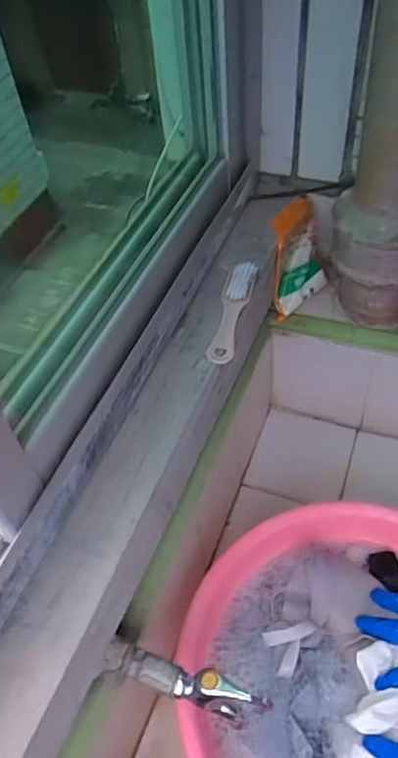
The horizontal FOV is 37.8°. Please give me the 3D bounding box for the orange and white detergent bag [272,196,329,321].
[{"bbox_3d":[0.149,-0.180,0.840,0.067,0.137,0.124,22,56,21],"label":"orange and white detergent bag"}]

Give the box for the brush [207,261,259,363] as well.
[{"bbox_3d":[0.042,-0.087,0.704,0.035,0.019,0.168,7,52,11],"label":"brush"}]

